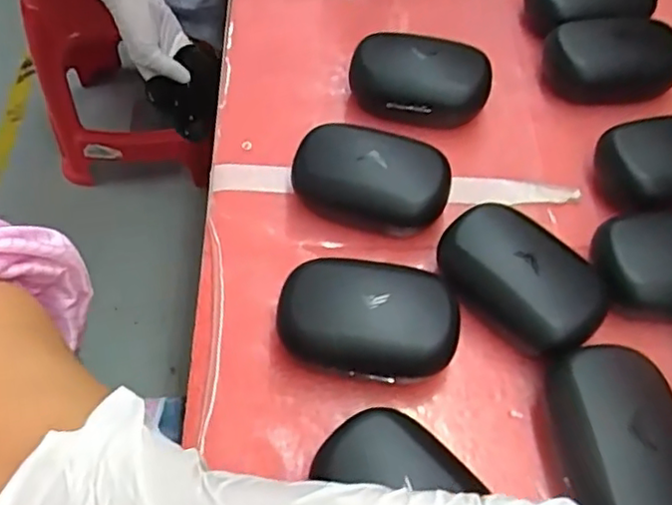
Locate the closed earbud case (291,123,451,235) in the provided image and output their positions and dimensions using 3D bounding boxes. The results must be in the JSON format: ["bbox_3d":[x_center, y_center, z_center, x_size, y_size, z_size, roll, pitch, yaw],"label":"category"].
[{"bbox_3d":[0.019,-0.041,0.363,0.087,0.039,0.052,15,58,6],"label":"closed earbud case"}]

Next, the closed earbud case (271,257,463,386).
[{"bbox_3d":[0.016,0.033,0.316,0.085,0.035,0.057,10,58,4],"label":"closed earbud case"}]

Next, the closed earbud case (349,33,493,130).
[{"bbox_3d":[0.051,-0.105,0.405,0.086,0.038,0.057,14,58,6],"label":"closed earbud case"}]

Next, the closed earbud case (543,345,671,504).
[{"bbox_3d":[0.122,0.086,0.283,0.051,0.037,0.082,-7,58,-7],"label":"closed earbud case"}]

